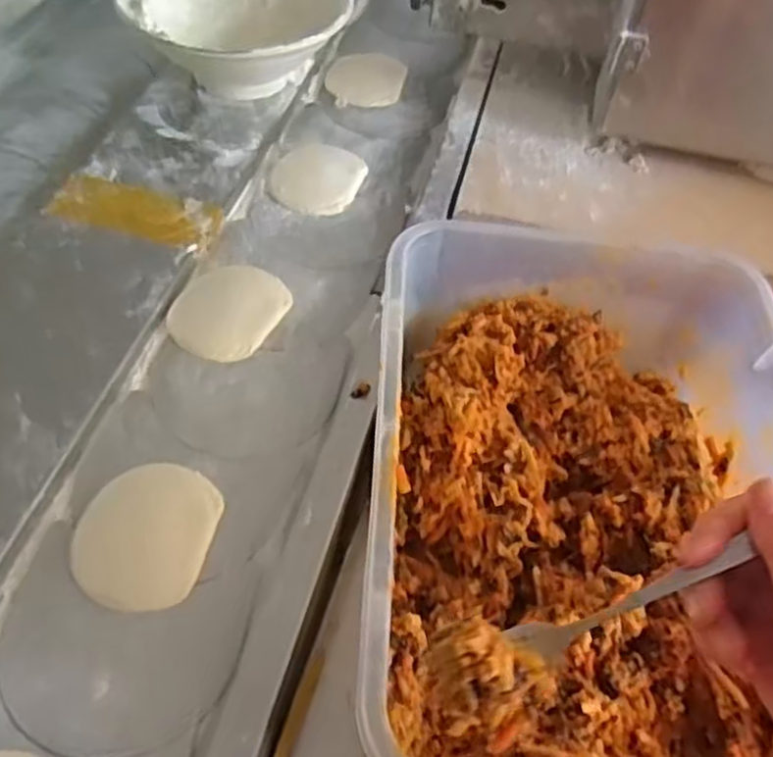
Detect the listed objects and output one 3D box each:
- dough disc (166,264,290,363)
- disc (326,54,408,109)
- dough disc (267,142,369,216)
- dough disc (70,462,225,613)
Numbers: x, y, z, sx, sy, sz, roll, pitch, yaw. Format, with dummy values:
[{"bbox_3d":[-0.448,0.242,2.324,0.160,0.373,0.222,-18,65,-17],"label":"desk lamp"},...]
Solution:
[{"bbox_3d":[-0.125,-0.055,0.598,0.077,0.012,0.095,25,55,14],"label":"dough disc"},{"bbox_3d":[-0.023,-0.328,0.820,0.086,0.005,0.097,10,53,2],"label":"disc"},{"bbox_3d":[-0.067,-0.192,0.712,0.083,0.004,0.098,16,53,7],"label":"dough disc"},{"bbox_3d":[-0.155,0.098,0.482,0.082,0.004,0.098,11,53,3],"label":"dough disc"}]

